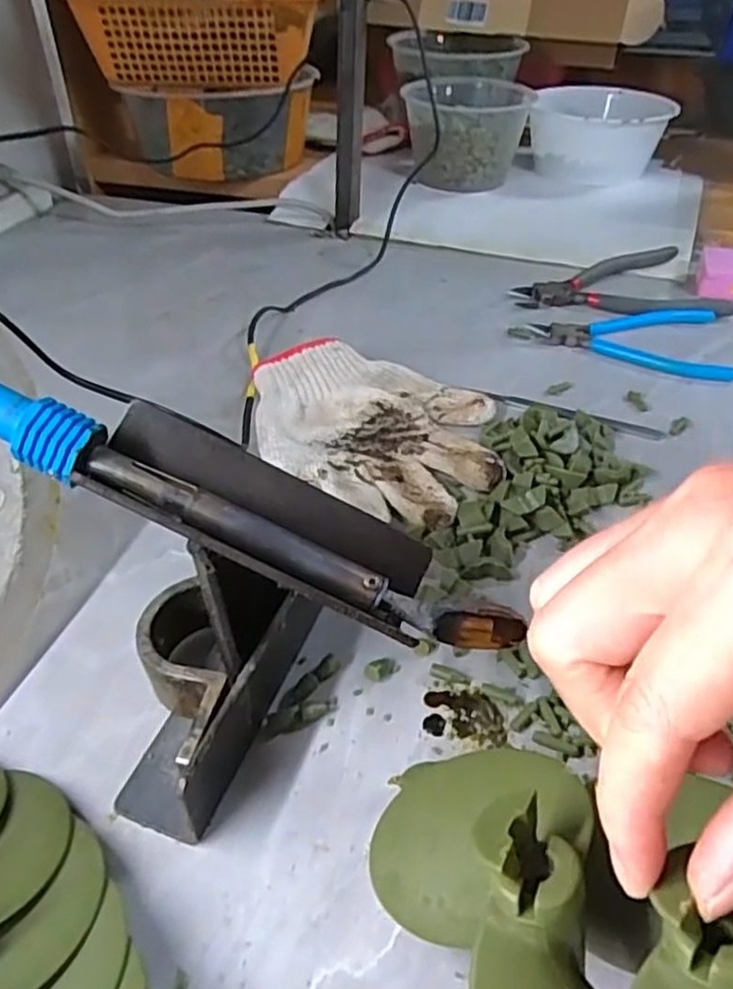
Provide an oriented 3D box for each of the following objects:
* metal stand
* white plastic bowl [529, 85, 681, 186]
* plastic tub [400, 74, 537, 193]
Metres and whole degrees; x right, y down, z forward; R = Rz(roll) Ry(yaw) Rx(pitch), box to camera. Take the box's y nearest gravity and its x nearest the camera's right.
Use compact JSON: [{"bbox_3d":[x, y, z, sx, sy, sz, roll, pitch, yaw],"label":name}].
[{"bbox_3d":[-0.044,0.051,0.271,0.122,0.117,0.111,7,41,10],"label":"metal stand"},{"bbox_3d":[0.266,-0.411,0.816,0.148,0.074,0.170,8,41,9],"label":"white plastic bowl"},{"bbox_3d":[0.109,-0.395,0.786,0.130,0.091,0.153,12,41,14],"label":"plastic tub"}]

